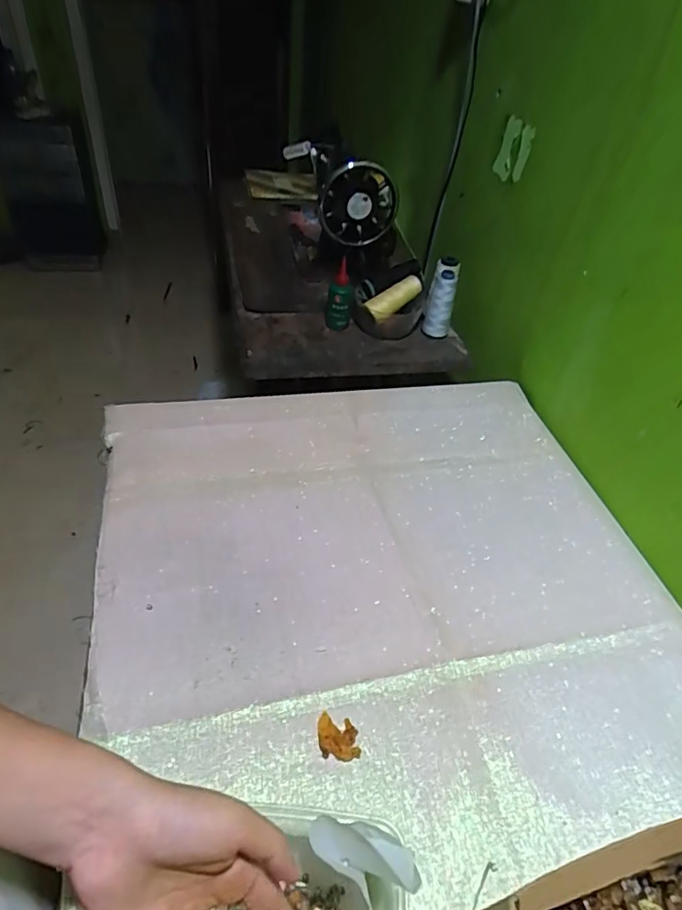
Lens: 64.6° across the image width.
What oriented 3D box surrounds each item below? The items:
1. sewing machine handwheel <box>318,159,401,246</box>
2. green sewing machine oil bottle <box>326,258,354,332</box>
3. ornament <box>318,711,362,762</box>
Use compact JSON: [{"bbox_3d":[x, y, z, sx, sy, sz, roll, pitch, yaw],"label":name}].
[{"bbox_3d":[0.029,-0.423,0.923,0.129,0.131,0.053,7,44,-1],"label":"sewing machine handwheel"},{"bbox_3d":[-0.003,-0.271,0.922,0.044,0.116,0.038,-3,24,-24],"label":"green sewing machine oil bottle"},{"bbox_3d":[-0.002,0.241,0.462,0.033,0.004,0.038,-4,44,-10],"label":"ornament"}]

